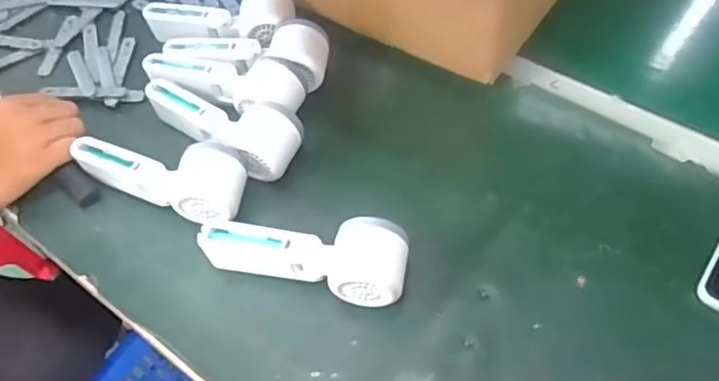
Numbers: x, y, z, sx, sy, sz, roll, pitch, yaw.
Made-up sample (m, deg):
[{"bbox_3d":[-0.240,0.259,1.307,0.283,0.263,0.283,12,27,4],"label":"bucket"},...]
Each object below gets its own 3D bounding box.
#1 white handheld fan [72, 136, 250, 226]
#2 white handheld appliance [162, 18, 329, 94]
[{"bbox_3d":[-0.175,-0.016,0.560,0.165,0.045,0.067,20,60,17],"label":"white handheld fan"},{"bbox_3d":[-0.117,-0.137,0.640,0.171,0.050,0.069,6,56,8],"label":"white handheld appliance"}]

